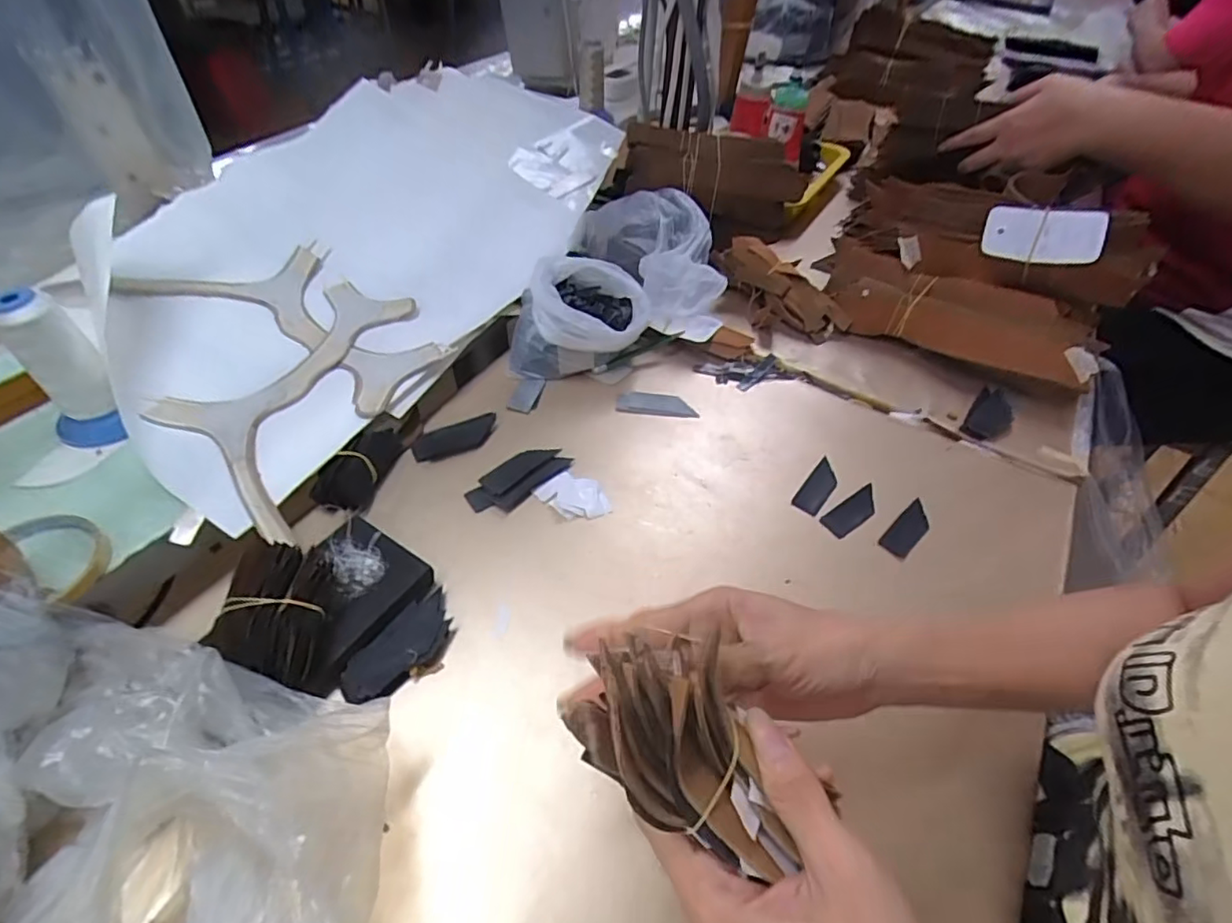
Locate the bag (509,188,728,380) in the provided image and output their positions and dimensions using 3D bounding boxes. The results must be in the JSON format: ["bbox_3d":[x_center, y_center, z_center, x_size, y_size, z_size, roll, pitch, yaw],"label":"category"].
[{"bbox_3d":[-0.002,-0.195,0.649,0.223,0.103,0.203,-4,48,-10],"label":"bag"}]

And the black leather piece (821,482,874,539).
[{"bbox_3d":[0.200,0.042,0.504,0.060,0.004,0.024,-30,60,-20],"label":"black leather piece"}]

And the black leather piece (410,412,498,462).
[{"bbox_3d":[-0.144,-0.021,0.539,0.077,0.010,0.033,-19,52,-21],"label":"black leather piece"}]

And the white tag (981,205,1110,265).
[{"bbox_3d":[0.440,-0.235,0.617,0.104,0.056,0.014,13,7,25],"label":"white tag"}]

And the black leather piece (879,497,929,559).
[{"bbox_3d":[0.243,0.056,0.497,0.062,0.004,0.024,-38,64,-26],"label":"black leather piece"}]

